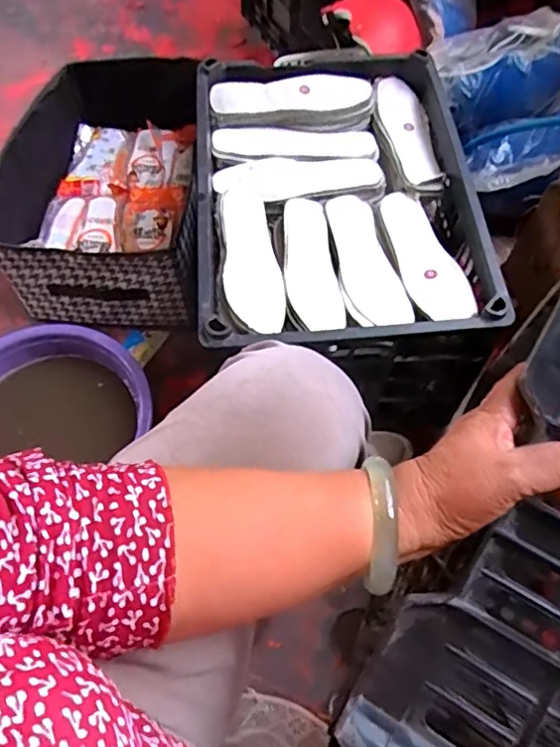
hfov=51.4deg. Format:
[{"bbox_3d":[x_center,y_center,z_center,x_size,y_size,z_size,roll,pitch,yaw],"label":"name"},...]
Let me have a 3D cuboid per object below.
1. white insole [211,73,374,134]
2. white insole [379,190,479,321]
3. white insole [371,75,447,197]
[{"bbox_3d":[0.018,-0.392,0.841,0.230,0.038,0.072,-3,63,0],"label":"white insole"},{"bbox_3d":[0.181,-0.153,0.730,0.079,0.026,0.205,-12,63,-4],"label":"white insole"},{"bbox_3d":[0.179,-0.333,0.818,0.077,0.028,0.209,-6,63,-1],"label":"white insole"}]

